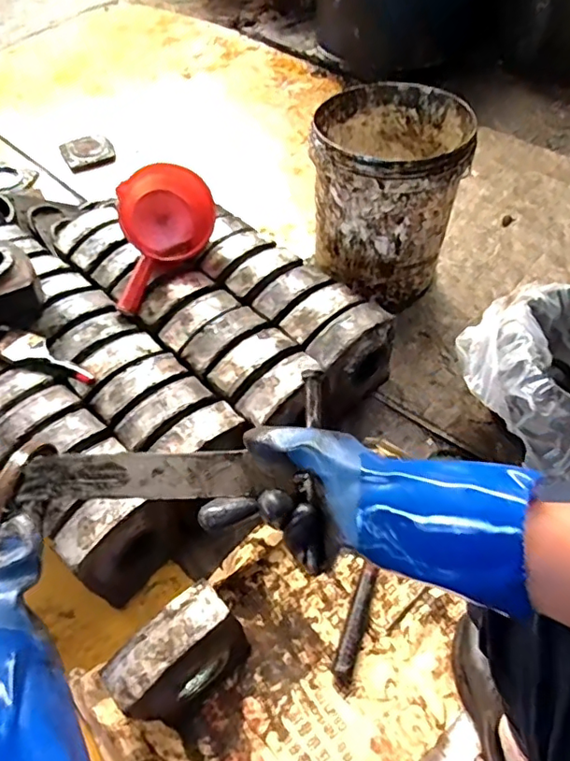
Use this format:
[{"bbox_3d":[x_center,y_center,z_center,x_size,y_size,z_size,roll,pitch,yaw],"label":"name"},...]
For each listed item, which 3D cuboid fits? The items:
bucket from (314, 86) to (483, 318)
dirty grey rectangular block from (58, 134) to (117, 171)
[{"bbox_3d":[0.191,-0.373,1.083,0.280,0.287,0.293,-1,53,2],"label":"bucket"},{"bbox_3d":[-0.546,-0.633,1.511,0.140,0.041,0.094,-17,54,-10],"label":"dirty grey rectangular block"}]

